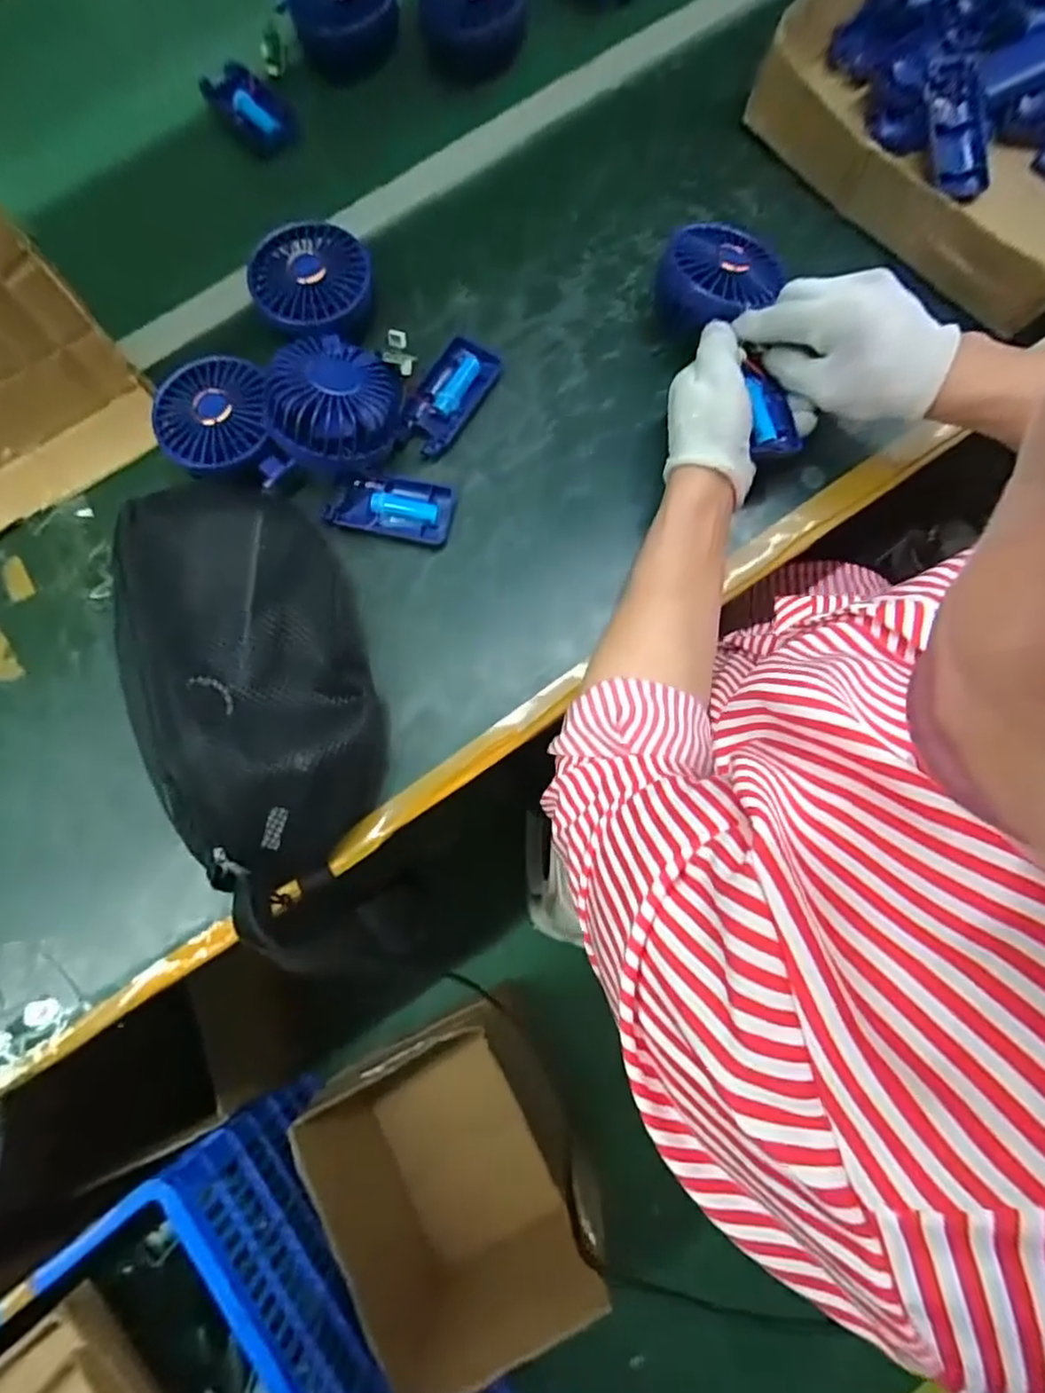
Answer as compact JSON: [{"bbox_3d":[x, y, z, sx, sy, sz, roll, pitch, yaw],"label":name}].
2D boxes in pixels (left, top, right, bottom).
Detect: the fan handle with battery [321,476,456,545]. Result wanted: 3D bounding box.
[{"bbox_3d":[-0.096,-0.141,0.486,0.089,0.013,0.048,11,80,3],"label":"fan handle with battery"}]

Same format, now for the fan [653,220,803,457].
[{"bbox_3d":[0.158,-0.256,0.472,0.086,0.036,0.185,-14,77,-2],"label":"fan"}]

